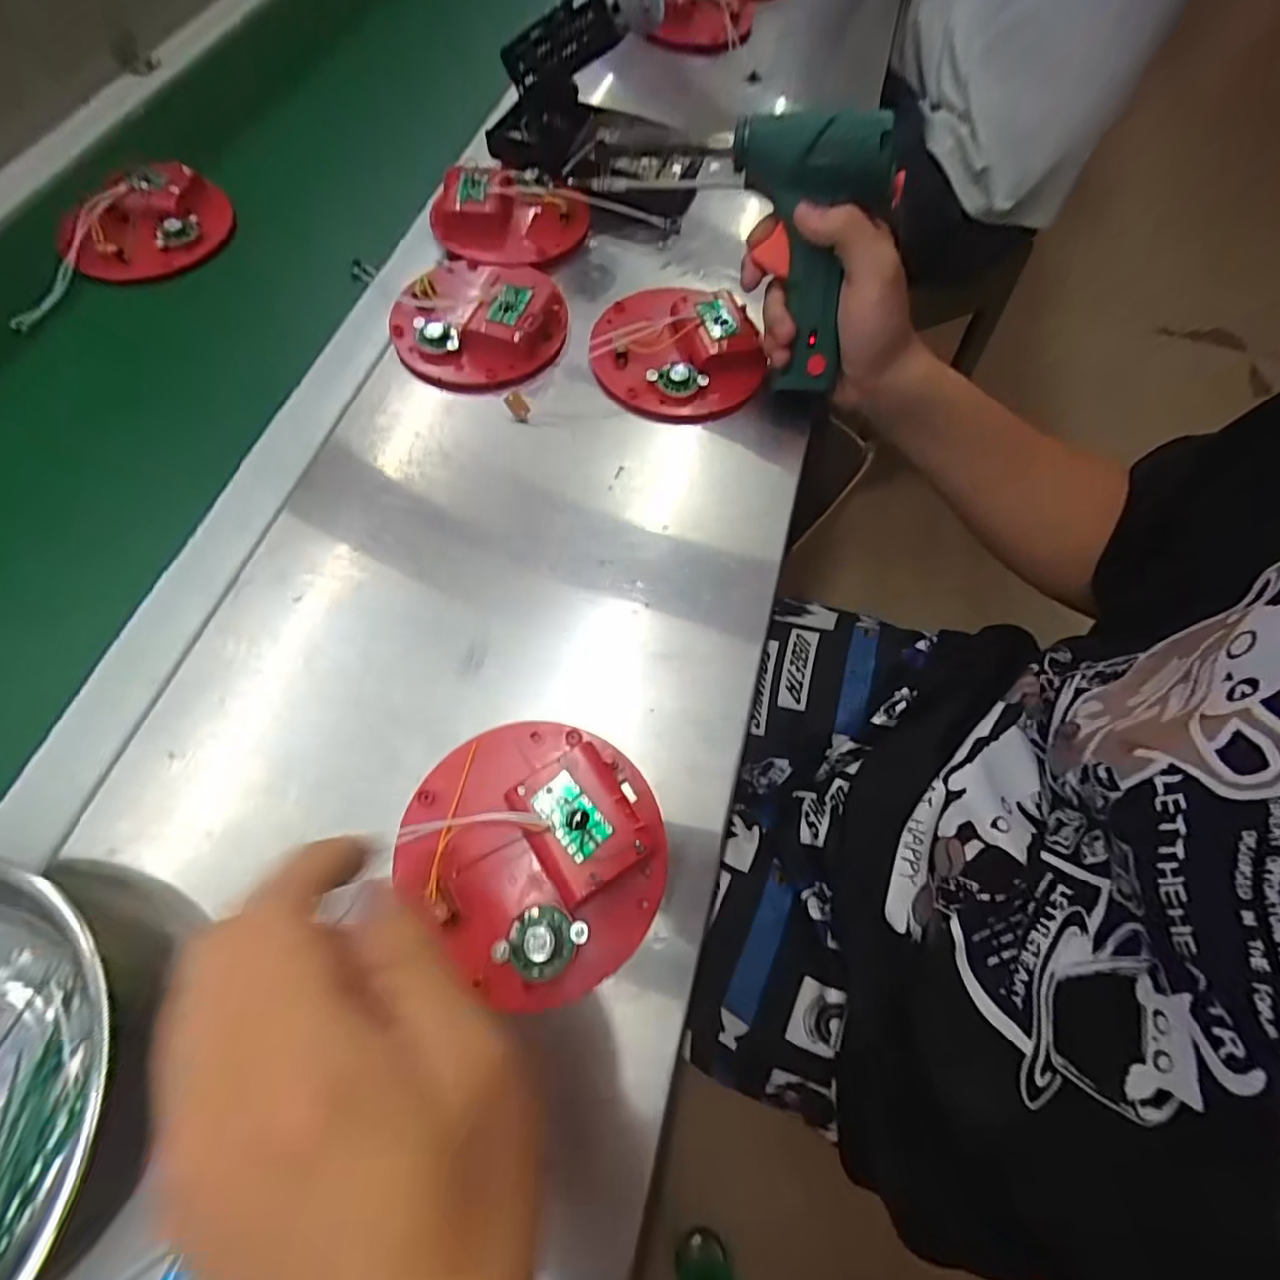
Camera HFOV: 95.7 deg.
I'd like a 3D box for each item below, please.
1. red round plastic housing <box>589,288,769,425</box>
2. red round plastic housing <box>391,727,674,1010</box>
[{"bbox_3d":[0.022,-0.203,0.391,0.112,0.036,0.115,1,66,-1],"label":"red round plastic housing"},{"bbox_3d":[-0.046,0.092,0.265,0.118,0.025,0.108,1,66,-1],"label":"red round plastic housing"}]

